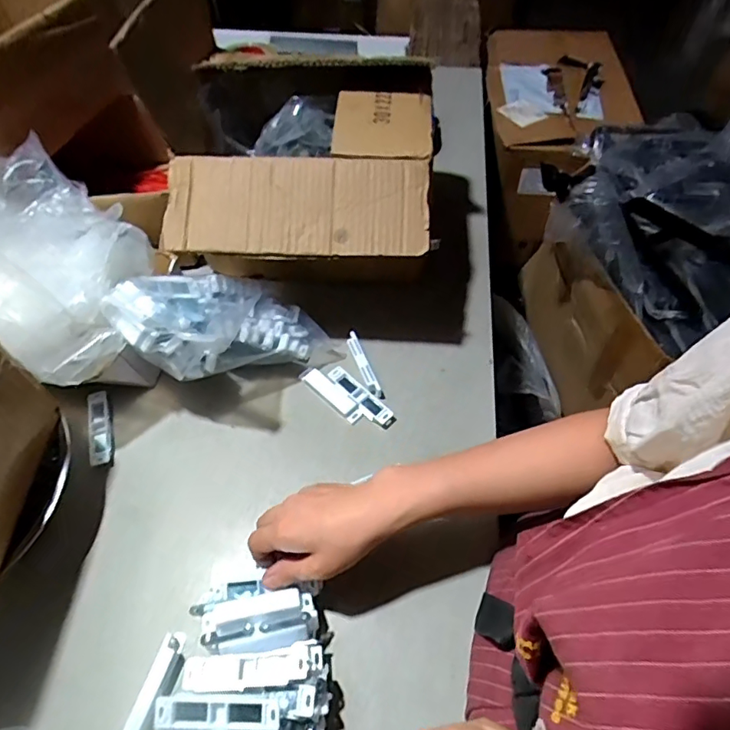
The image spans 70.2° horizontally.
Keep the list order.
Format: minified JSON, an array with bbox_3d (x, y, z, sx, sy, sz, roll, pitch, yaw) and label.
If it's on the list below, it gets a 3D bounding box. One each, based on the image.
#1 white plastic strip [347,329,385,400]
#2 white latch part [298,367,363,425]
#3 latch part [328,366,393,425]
[{"bbox_3d":[-0.002,-0.002,0.638,0.016,0.014,0.099,-19,58,-12],"label":"white plastic strip"},{"bbox_3d":[-0.042,0.034,0.625,0.095,0.011,0.024,37,64,23],"label":"white latch part"},{"bbox_3d":[-0.007,0.036,0.622,0.093,0.011,0.021,39,64,23],"label":"latch part"}]

